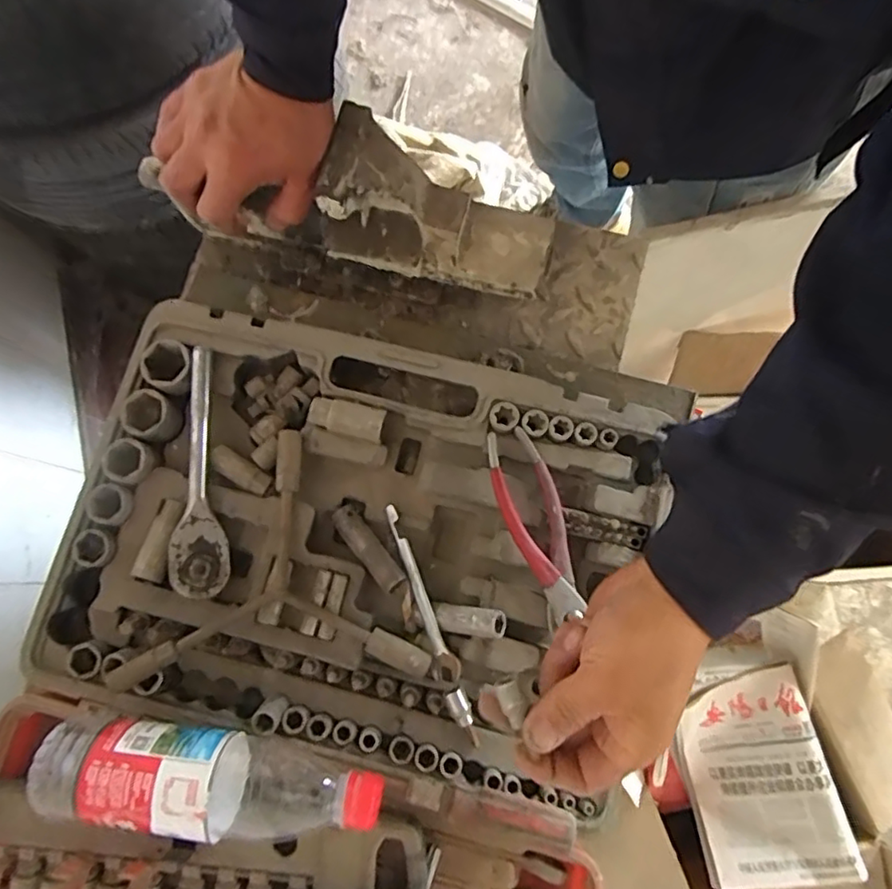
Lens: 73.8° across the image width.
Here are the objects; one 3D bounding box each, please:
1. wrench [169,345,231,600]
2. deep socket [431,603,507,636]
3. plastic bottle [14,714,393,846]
[{"bbox_3d":[-0.193,0.017,0.473,0.039,0.025,0.201,-2,78,1],"label":"wrench"},{"bbox_3d":[0.016,0.134,0.454,0.056,0.018,0.020,0,75,24],"label":"deep socket"},{"bbox_3d":[-0.158,0.228,0.401,0.228,0.059,0.067,10,78,3],"label":"plastic bottle"}]

